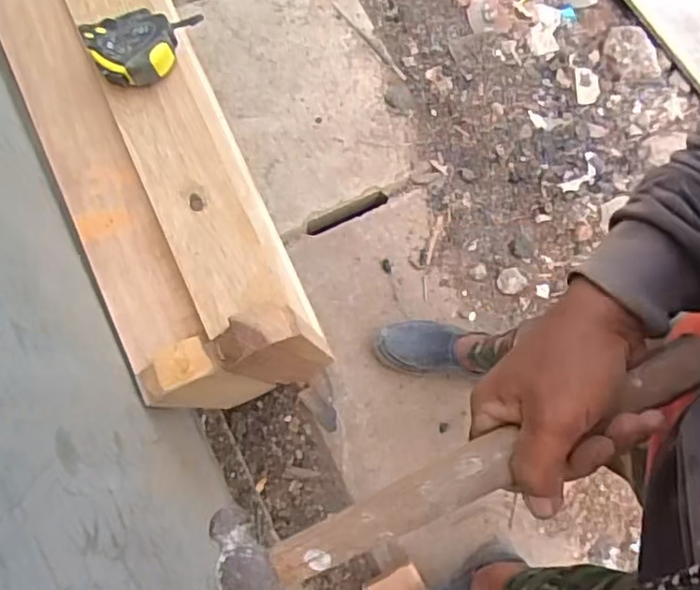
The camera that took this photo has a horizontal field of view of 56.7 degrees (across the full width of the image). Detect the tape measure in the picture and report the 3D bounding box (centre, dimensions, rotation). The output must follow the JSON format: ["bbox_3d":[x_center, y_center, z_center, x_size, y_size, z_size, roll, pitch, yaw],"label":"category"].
[{"bbox_3d":[-0.258,-0.316,0.830,0.145,0.061,0.091,-17,79,-6],"label":"tape measure"}]

